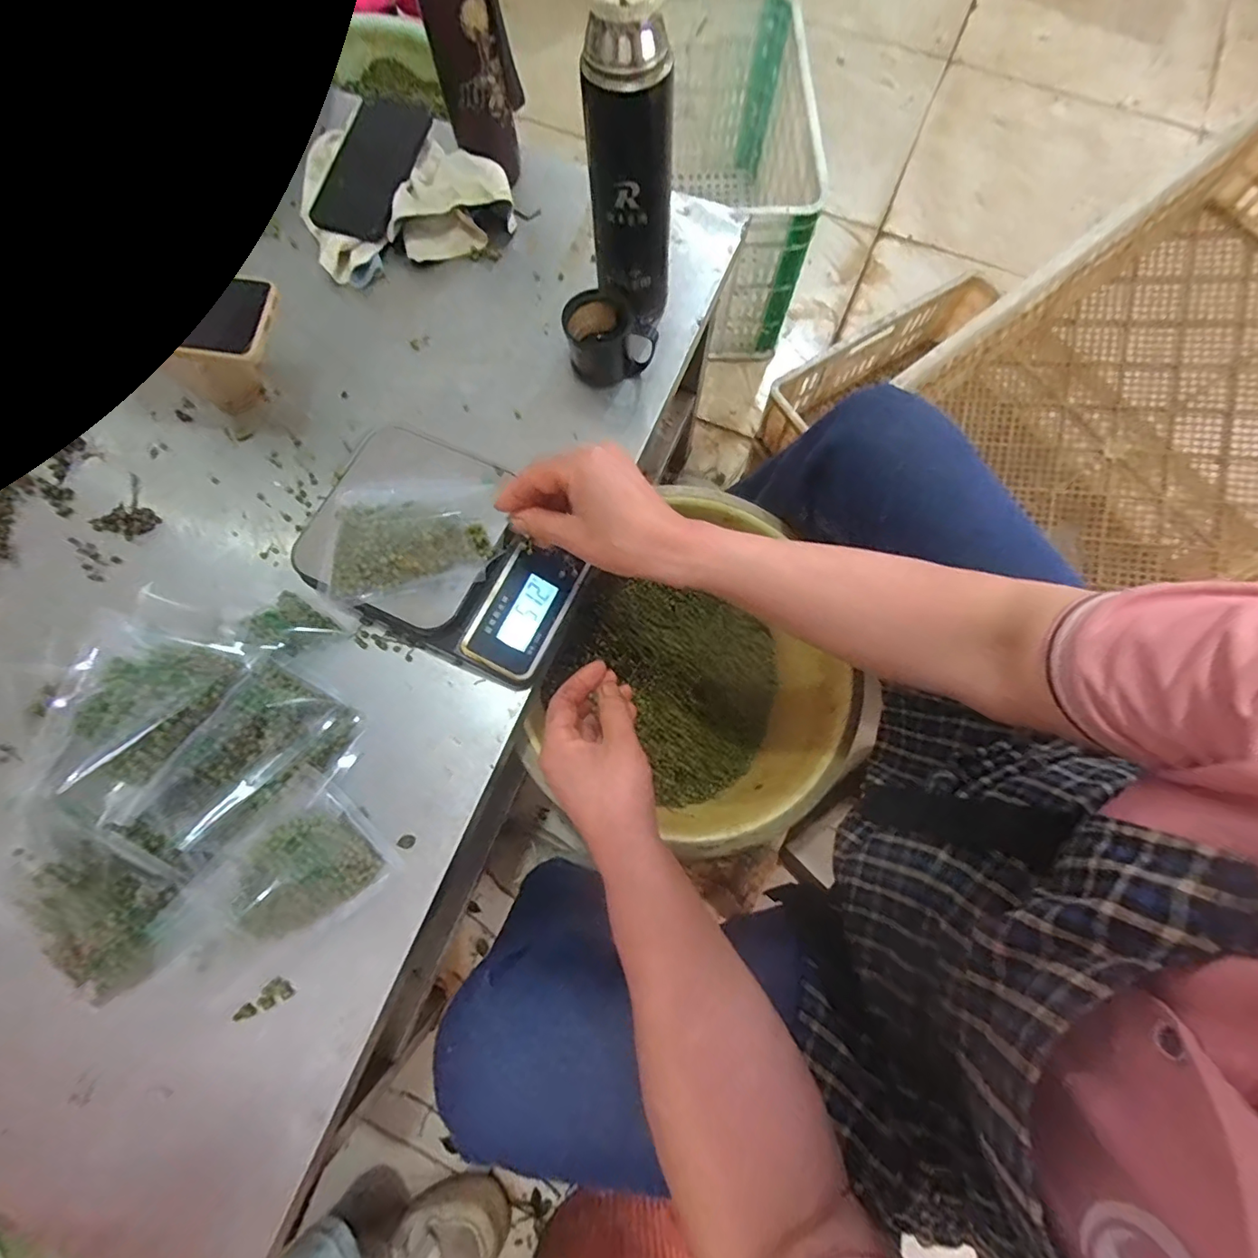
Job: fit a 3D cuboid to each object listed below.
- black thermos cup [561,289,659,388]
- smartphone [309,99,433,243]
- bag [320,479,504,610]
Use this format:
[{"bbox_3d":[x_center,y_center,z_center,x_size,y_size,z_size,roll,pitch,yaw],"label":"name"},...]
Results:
[{"bbox_3d":[-0.019,-0.273,0.513,0.081,0.059,0.064,-9,73,-3],"label":"black thermos cup"},{"bbox_3d":[-0.273,-0.484,0.570,0.090,0.008,0.161,16,83,4],"label":"smartphone"},{"bbox_3d":[-0.167,-0.076,0.412,0.131,0.031,0.100,-9,72,-1],"label":"bag"}]

